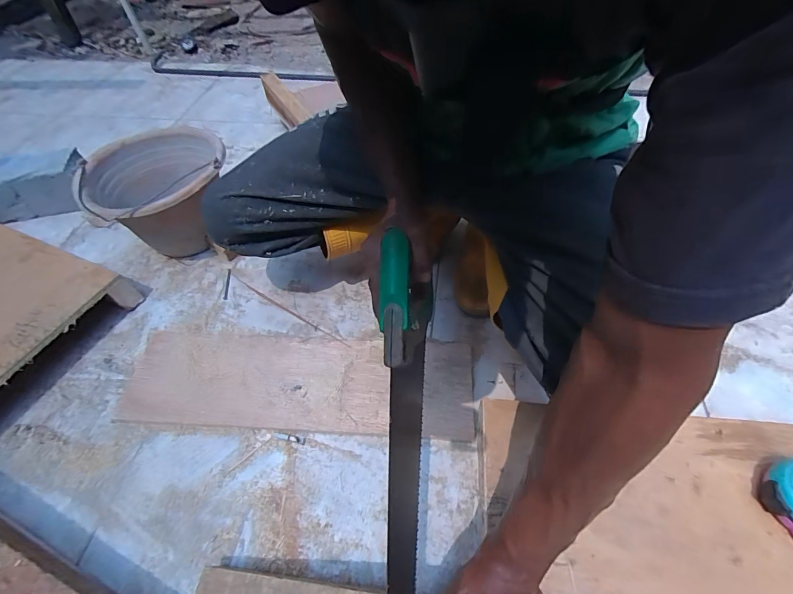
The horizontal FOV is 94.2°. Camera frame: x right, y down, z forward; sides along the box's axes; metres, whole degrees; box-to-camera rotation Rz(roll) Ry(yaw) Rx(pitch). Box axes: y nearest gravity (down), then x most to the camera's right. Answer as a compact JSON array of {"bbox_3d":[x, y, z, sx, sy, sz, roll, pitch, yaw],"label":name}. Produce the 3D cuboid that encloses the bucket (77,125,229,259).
[{"bbox_3d":[-0.432,-0.183,0.715,0.235,0.170,0.229,-1,53,1],"label":"bucket"}]

